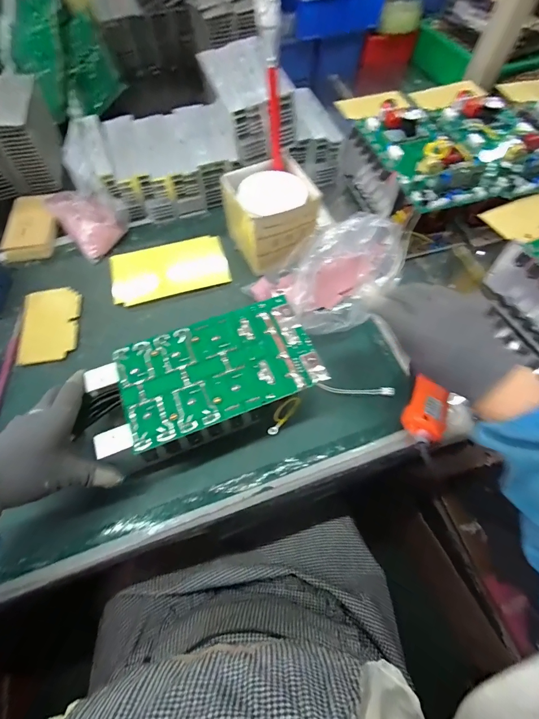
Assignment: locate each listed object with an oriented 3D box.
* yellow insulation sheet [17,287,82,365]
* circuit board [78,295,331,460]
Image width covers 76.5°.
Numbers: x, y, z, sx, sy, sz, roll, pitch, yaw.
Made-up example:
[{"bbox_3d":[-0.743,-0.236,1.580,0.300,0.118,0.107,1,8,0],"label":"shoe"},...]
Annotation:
[{"bbox_3d":[-0.317,-0.055,0.492,0.080,0.007,0.124,-11,64,-5],"label":"yellow insulation sheet"},{"bbox_3d":[-0.076,0.023,0.378,0.251,0.031,0.128,-22,66,-10],"label":"circuit board"}]

